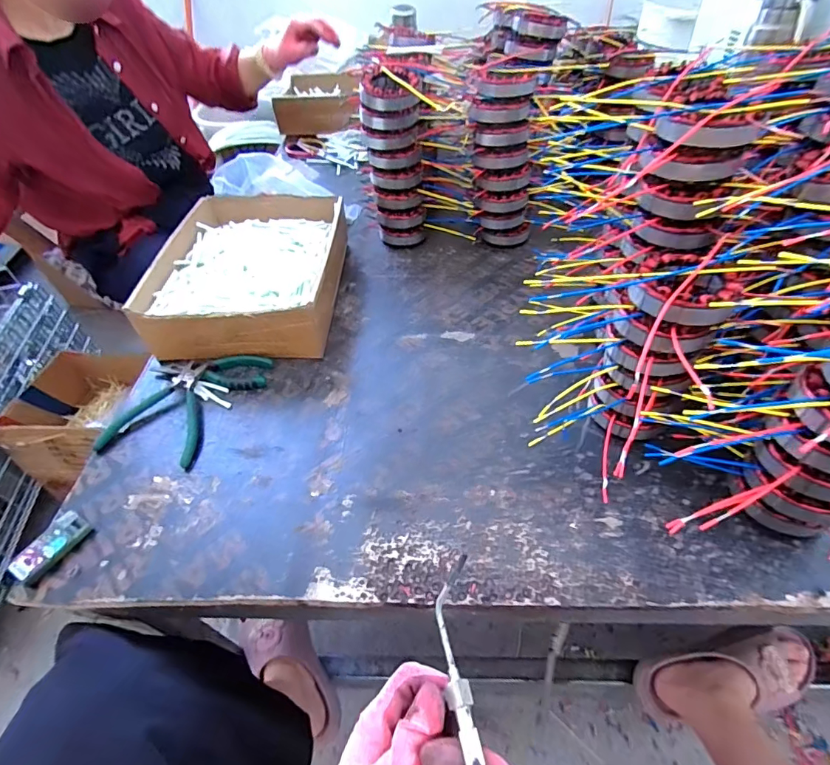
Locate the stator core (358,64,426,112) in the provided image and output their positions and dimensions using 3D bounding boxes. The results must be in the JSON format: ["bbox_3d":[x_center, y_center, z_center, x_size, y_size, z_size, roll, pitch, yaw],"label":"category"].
[{"bbox_3d":[-0.032,-0.428,0.660,0.089,0.042,0.086,4,48,8],"label":"stator core"}]

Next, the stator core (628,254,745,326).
[{"bbox_3d":[0.236,-0.085,0.399,0.085,0.034,0.078,-8,48,-3],"label":"stator core"}]

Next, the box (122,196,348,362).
[{"bbox_3d":[-0.240,-0.179,0.702,0.243,0.087,0.346,-3,46,1],"label":"box"}]

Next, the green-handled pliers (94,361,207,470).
[{"bbox_3d":[-0.298,0.030,0.551,0.116,0.024,0.134,7,47,10],"label":"green-handled pliers"}]

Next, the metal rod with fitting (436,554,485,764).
[{"bbox_3d":[0.033,0.219,0.288,0.029,0.009,0.202,-26,52,30],"label":"metal rod with fitting"}]

